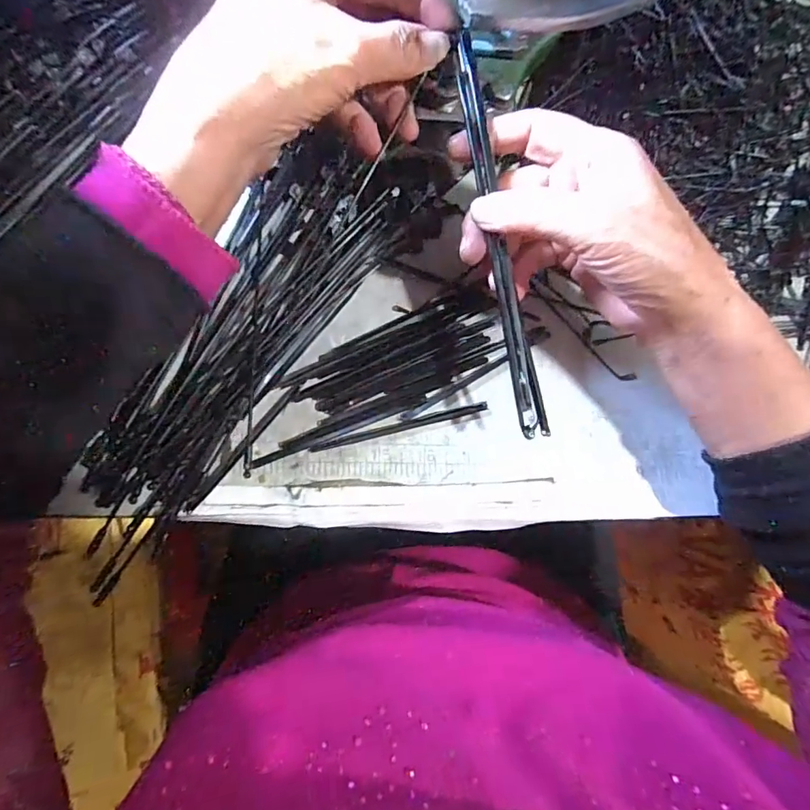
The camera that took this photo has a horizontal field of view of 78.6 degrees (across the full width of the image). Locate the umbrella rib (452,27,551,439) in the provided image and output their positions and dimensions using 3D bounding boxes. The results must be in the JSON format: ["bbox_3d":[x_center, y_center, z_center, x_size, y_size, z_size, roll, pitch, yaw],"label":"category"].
[{"bbox_3d":[0.046,-0.076,0.235,0.013,0.005,0.187,-13,97,-7],"label":"umbrella rib"}]

